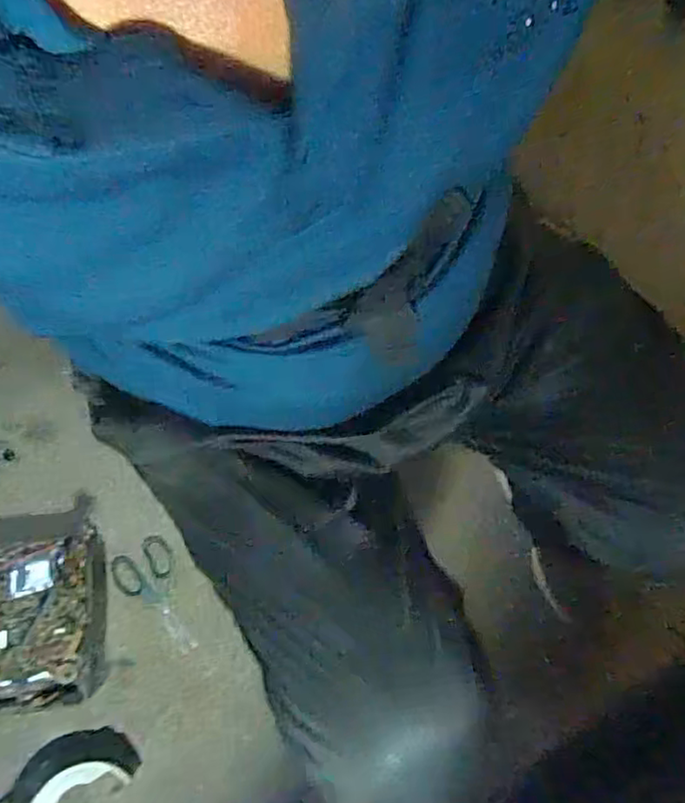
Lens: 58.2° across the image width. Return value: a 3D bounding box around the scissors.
[{"bbox_3d":[-0.262,0.280,0.868,0.080,0.006,0.164,-26,79,-7],"label":"scissors"}]

